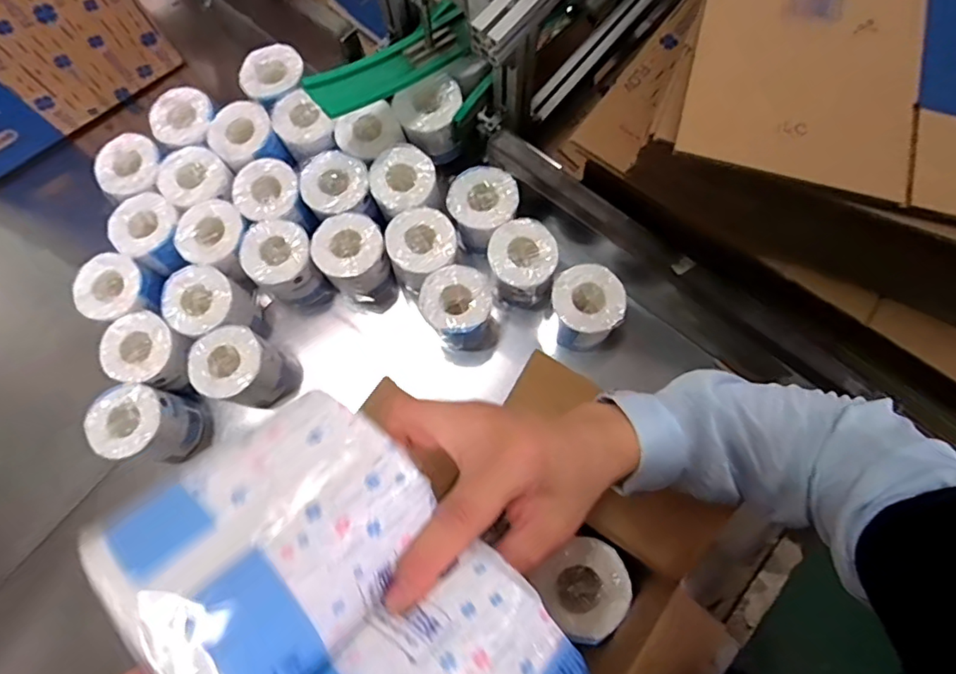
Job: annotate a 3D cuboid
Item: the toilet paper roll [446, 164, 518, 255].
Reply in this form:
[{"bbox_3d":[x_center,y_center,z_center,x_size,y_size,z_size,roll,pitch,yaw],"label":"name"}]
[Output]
[{"bbox_3d":[0.009,-0.180,0.812,0.095,0.104,0.098,0,75,1],"label":"toilet paper roll"}]

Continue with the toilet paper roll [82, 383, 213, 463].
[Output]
[{"bbox_3d":[-0.448,0.119,0.758,0.093,0.141,0.091,0,75,1],"label":"toilet paper roll"}]

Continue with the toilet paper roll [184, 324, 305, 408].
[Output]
[{"bbox_3d":[-0.322,0.045,0.776,0.115,0.119,0.099,15,76,5],"label":"toilet paper roll"}]

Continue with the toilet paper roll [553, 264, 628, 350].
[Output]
[{"bbox_3d":[0.147,-0.036,0.765,0.090,0.099,0.094,0,75,1],"label":"toilet paper roll"}]

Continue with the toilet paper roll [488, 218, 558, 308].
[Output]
[{"bbox_3d":[0.061,-0.096,0.791,0.094,0.113,0.101,-10,75,-2],"label":"toilet paper roll"}]

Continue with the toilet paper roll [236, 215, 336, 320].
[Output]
[{"bbox_3d":[-0.274,-0.097,0.808,0.097,0.128,0.121,-40,78,-9],"label":"toilet paper roll"}]

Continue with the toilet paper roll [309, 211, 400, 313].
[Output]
[{"bbox_3d":[-0.177,-0.103,0.813,0.100,0.131,0.110,-40,78,-9],"label":"toilet paper roll"}]

